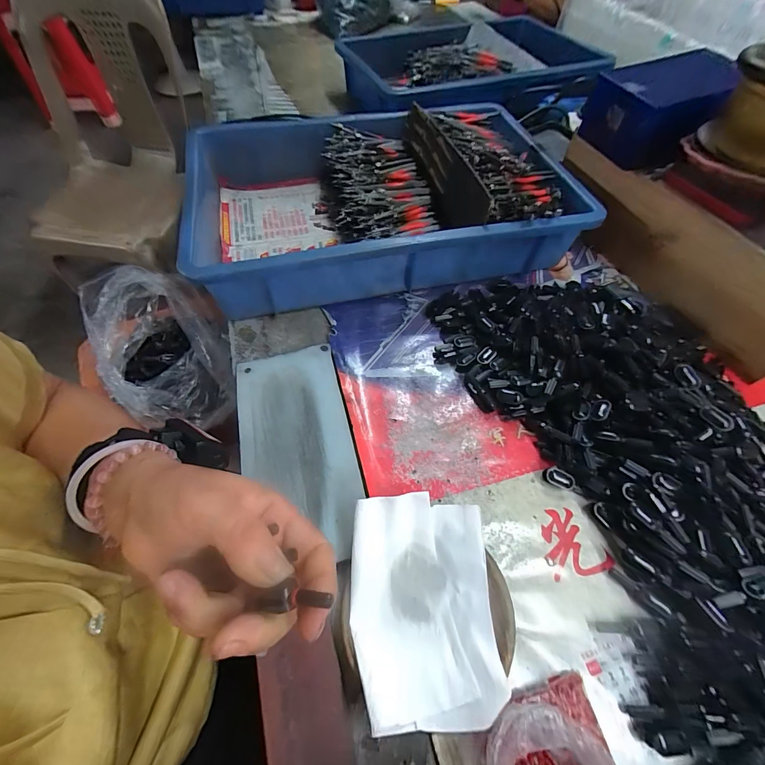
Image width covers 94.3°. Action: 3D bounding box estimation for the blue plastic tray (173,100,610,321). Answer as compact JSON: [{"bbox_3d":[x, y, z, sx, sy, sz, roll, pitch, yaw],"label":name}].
[{"bbox_3d":[-0.005,-0.237,0.441,0.428,0.084,0.299,-12,59,-9],"label":"blue plastic tray"}]

